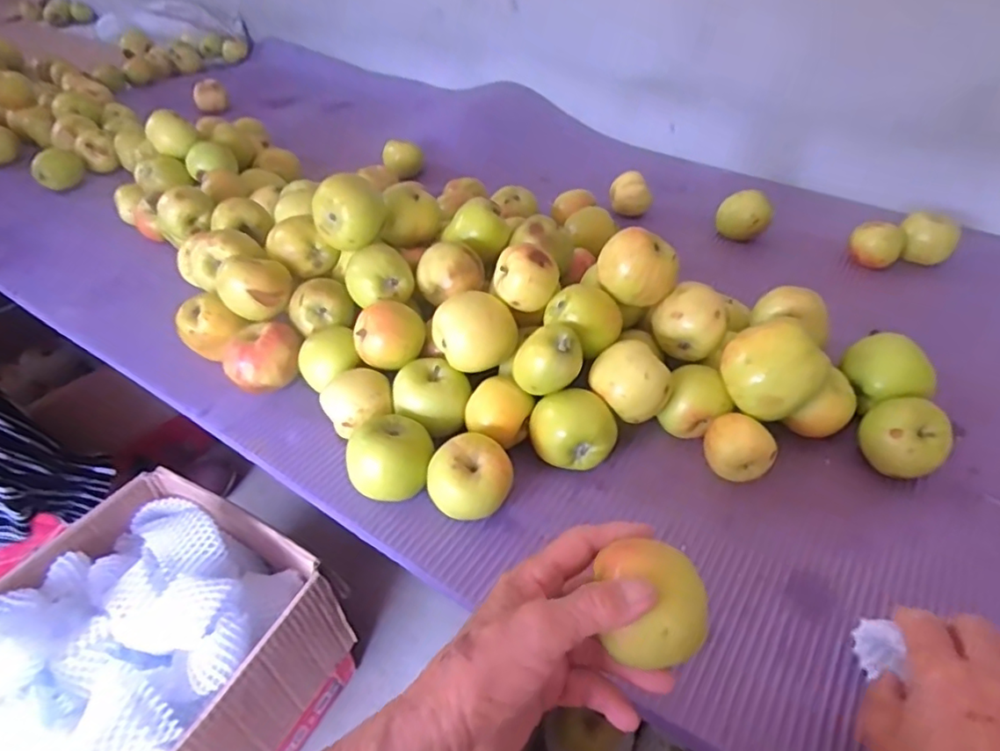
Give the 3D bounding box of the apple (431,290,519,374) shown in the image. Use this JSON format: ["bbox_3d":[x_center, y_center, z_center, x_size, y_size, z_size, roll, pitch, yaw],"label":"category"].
[{"bbox_3d":[-0.020,-0.036,0.502,0.063,0.056,0.056,-25,48,-25],"label":"apple"}]

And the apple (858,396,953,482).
[{"bbox_3d":[0.319,0.054,0.476,0.061,0.059,0.053,32,51,30],"label":"apple"}]

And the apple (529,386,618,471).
[{"bbox_3d":[0.059,0.048,0.484,0.066,0.058,0.050,-10,43,-11],"label":"apple"}]

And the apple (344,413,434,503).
[{"bbox_3d":[-0.084,0.063,0.470,0.062,0.050,0.060,0,42,0],"label":"apple"}]

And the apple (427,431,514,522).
[{"bbox_3d":[-0.022,0.081,0.453,0.060,0.055,0.051,4,43,4],"label":"apple"}]

